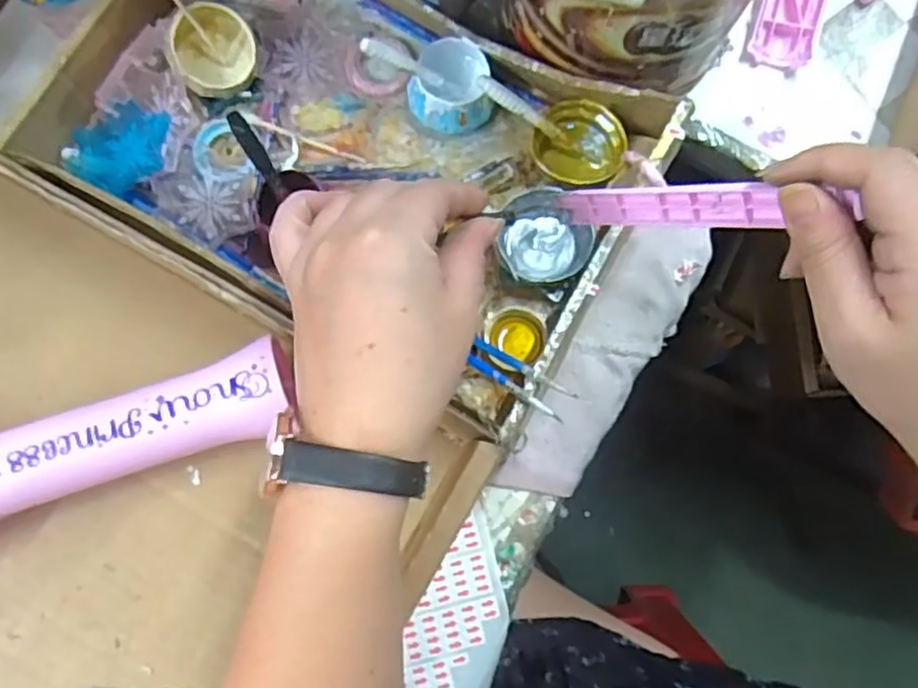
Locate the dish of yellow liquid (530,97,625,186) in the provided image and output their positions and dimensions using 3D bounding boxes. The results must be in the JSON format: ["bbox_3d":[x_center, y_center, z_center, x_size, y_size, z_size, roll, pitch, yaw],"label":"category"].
[{"bbox_3d":[0.066,-0.108,0.385,0.047,0.020,0.040,25,80,4],"label":"dish of yellow liquid"}]

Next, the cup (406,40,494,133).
[{"bbox_3d":[-0.005,-0.140,0.386,0.044,0.030,0.049,-7,79,-2],"label":"cup"}]

